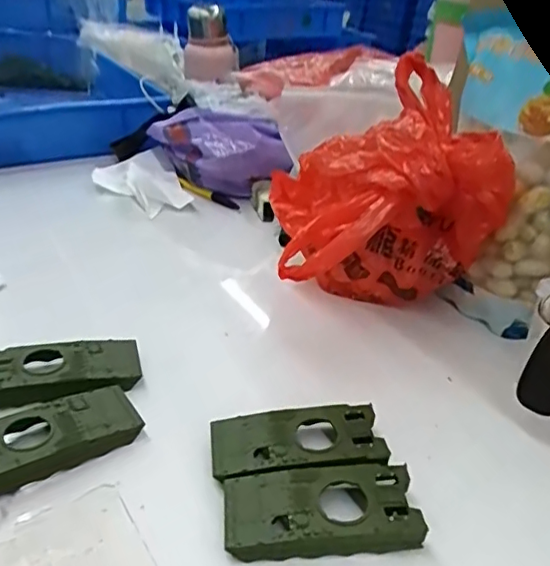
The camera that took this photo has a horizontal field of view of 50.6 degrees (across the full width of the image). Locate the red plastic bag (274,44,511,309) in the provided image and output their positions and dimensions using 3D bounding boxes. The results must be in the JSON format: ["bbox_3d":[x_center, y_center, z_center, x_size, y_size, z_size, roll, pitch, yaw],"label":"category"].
[{"bbox_3d":[0.081,-0.061,0.469,0.168,0.175,0.143,-2,31,-10],"label":"red plastic bag"}]

